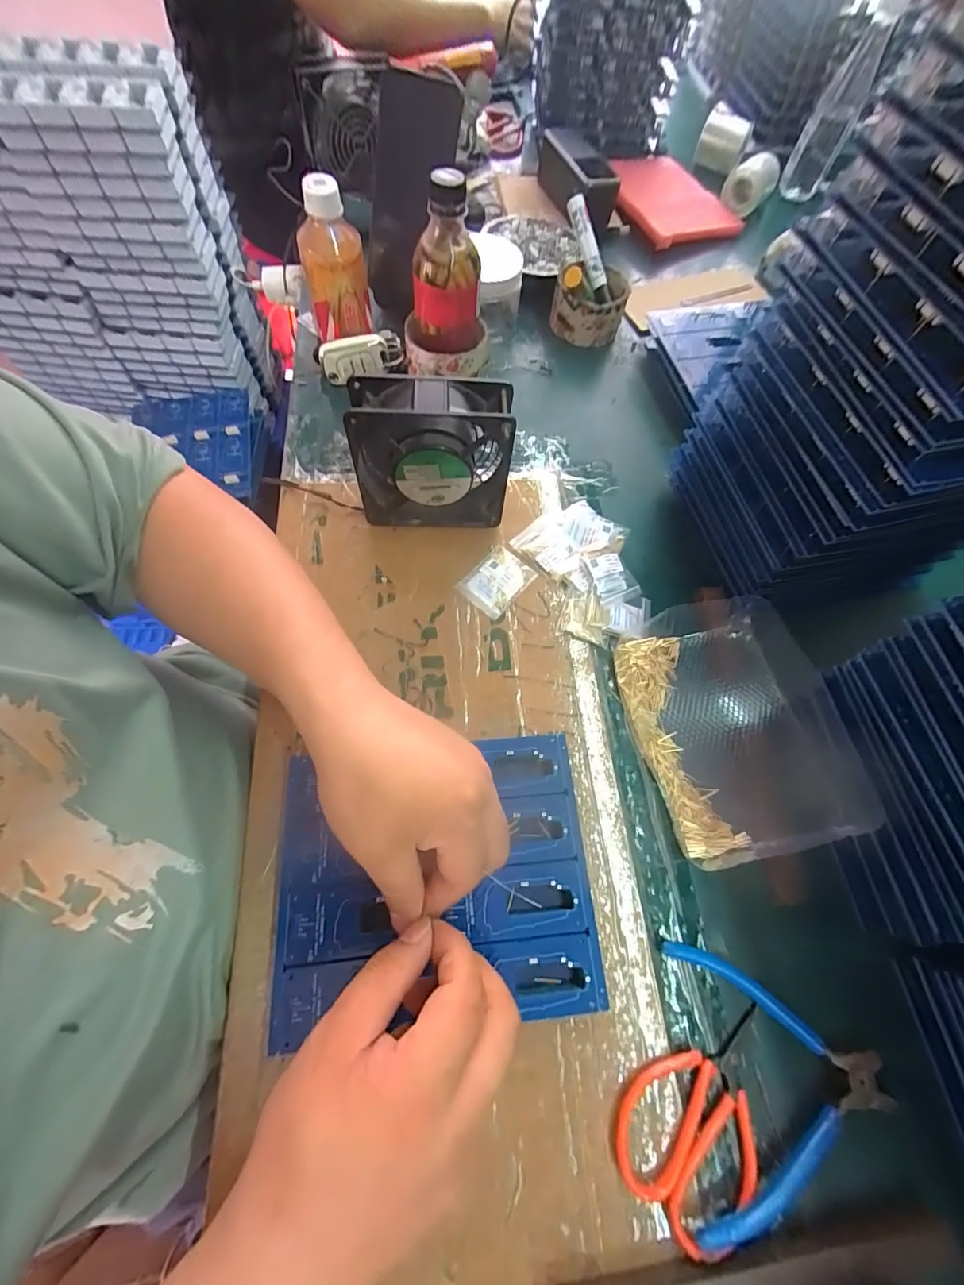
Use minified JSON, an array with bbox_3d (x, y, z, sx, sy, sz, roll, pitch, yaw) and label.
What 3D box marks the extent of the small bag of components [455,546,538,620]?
[{"bbox_3d":[0.012,-0.054,0.405,0.045,0.007,0.058,39,70,14],"label":"small bag of components"}]

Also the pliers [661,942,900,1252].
[{"bbox_3d":[0.179,0.257,0.274,0.127,0.017,0.128,3,66,-1],"label":"pliers"}]

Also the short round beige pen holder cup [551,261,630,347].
[{"bbox_3d":[0.122,-0.393,0.540,0.085,0.054,0.076,11,66,2],"label":"short round beige pen holder cup"}]

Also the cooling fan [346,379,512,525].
[{"bbox_3d":[-0.040,-0.147,0.378,0.120,0.124,0.039,2,66,-2],"label":"cooling fan"}]

